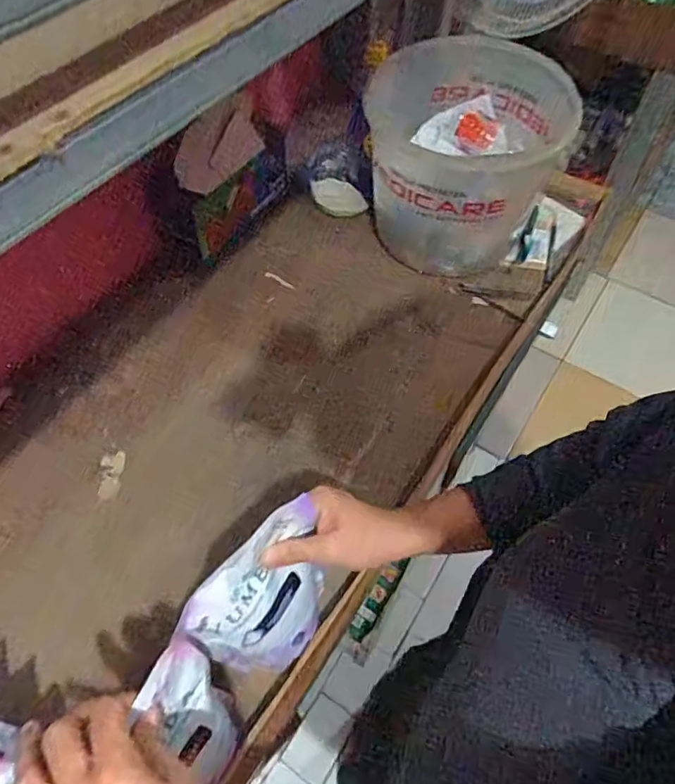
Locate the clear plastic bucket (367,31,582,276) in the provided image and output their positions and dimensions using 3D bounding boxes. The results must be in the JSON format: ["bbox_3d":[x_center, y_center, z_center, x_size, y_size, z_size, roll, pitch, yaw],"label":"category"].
[{"bbox_3d":[0.162,-0.315,0.766,0.258,0.211,0.254,1,57,-1],"label":"clear plastic bucket"}]

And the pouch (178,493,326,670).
[{"bbox_3d":[-0.051,0.172,0.454,0.057,0.162,0.117,35,63,19],"label":"pouch"}]

